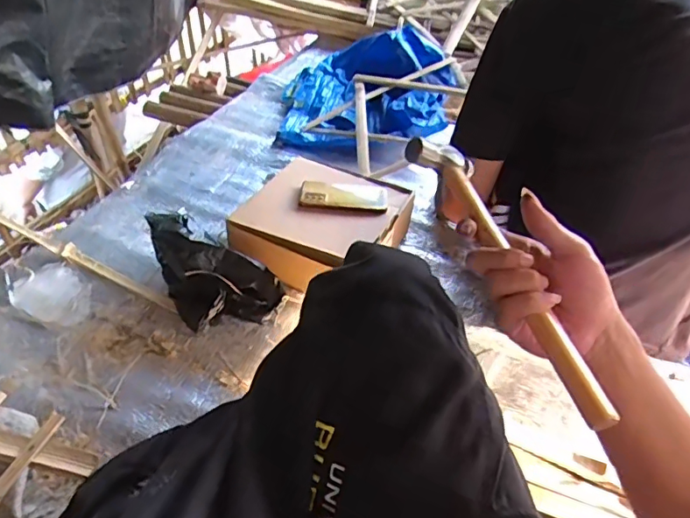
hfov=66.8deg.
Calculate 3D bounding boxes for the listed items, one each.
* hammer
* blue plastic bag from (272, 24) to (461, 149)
[{"bbox_3d":[0.128,0.002,0.410,0.061,0.025,0.267,-10,56,-20],"label":"hammer"},{"bbox_3d":[0.065,-0.458,1.408,0.458,0.080,0.523,-7,48,7],"label":"blue plastic bag"}]

